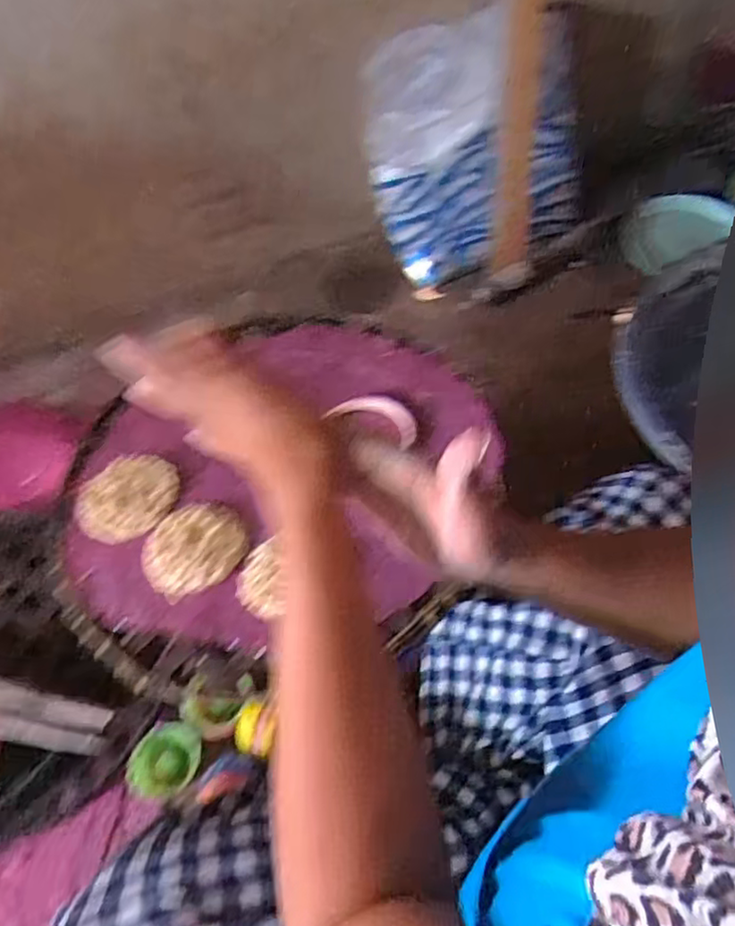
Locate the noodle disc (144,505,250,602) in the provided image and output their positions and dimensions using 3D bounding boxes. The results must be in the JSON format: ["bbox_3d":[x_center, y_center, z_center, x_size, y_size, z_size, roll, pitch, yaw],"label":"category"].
[{"bbox_3d":[-0.141,0.068,0.532,0.083,0.012,0.073,-25,51,-11],"label":"noodle disc"}]

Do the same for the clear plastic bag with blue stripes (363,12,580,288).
[{"bbox_3d":[0.153,-0.430,0.904,0.297,0.298,0.117,-7,50,5],"label":"clear plastic bag with blue stripes"}]

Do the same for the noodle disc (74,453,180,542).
[{"bbox_3d":[-0.209,0.029,0.571,0.088,0.014,0.075,-28,52,-13],"label":"noodle disc"}]

